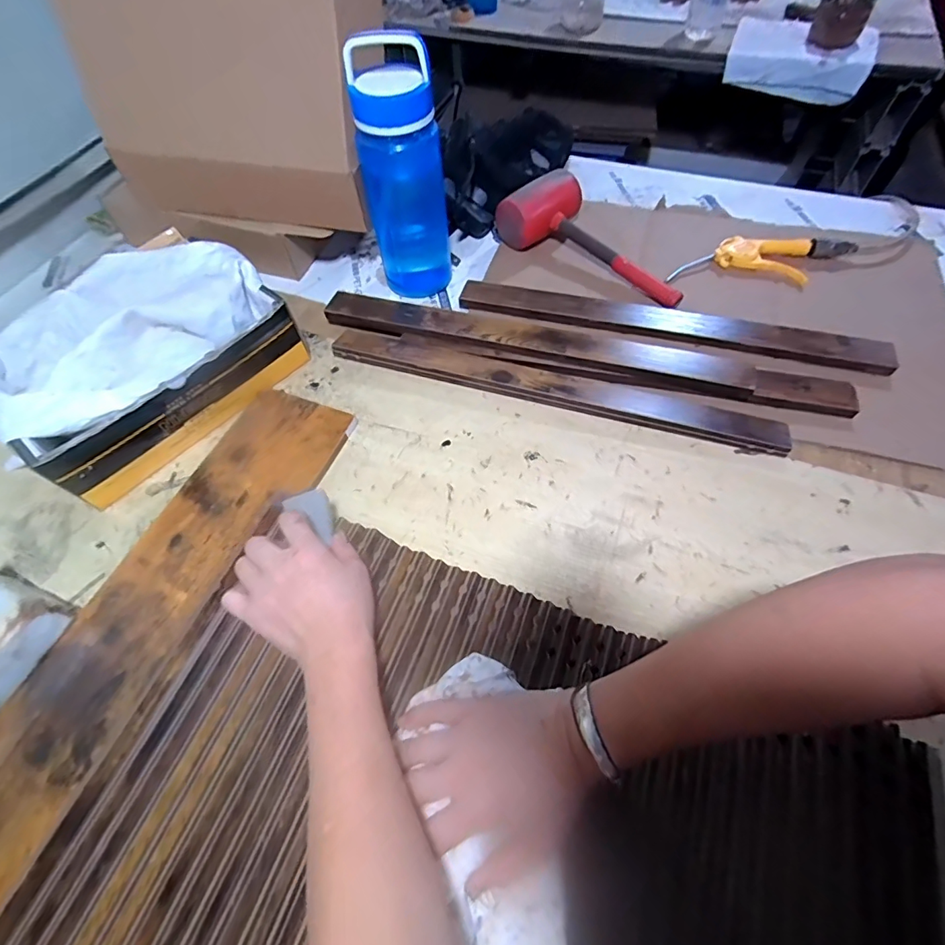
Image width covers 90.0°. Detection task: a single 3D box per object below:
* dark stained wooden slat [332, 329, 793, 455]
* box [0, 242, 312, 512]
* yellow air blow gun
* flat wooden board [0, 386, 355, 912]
[{"bbox_3d":[0.089,-0.113,0.589,0.553,0.018,0.066,17,63,12],"label":"dark stained wooden slat"},{"bbox_3d":[-0.384,-0.135,0.562,0.197,0.114,0.313,40,69,22],"label":"box"},{"bbox_3d":[0.427,-0.308,0.696,0.277,0.033,0.093,2,61,4],"label":"yellow air blow gun"},{"bbox_3d":[-0.346,0.214,0.408,0.148,0.037,0.755,18,63,12],"label":"flat wooden board"}]

